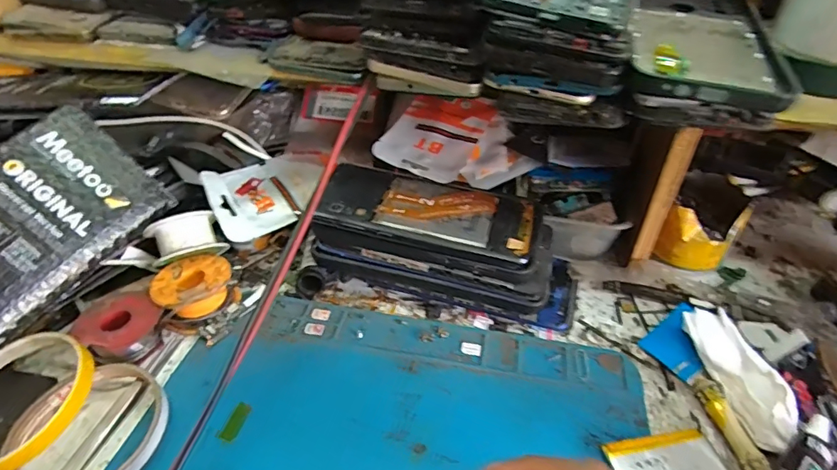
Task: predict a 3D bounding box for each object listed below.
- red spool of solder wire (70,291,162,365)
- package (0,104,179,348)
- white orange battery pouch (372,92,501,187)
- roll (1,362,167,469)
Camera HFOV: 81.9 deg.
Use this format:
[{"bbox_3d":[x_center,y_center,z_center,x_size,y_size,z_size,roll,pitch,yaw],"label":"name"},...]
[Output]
[{"bbox_3d":[-0.201,0.065,0.328,0.049,0.025,0.046,-1,40,1],"label":"red spool of solder wire"},{"bbox_3d":[-0.258,0.002,0.306,0.172,0.093,0.013,-51,21,-28],"label":"package"},{"bbox_3d":[0.016,-0.088,0.407,0.072,0.018,0.102,16,43,19],"label":"white orange battery pouch"},{"bbox_3d":[-0.188,0.113,0.278,0.083,0.015,0.083,-1,40,1],"label":"roll"}]

